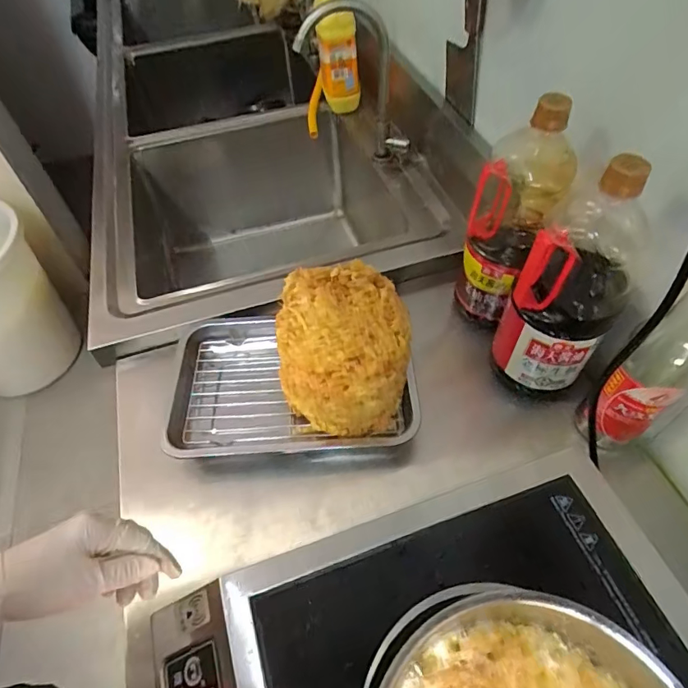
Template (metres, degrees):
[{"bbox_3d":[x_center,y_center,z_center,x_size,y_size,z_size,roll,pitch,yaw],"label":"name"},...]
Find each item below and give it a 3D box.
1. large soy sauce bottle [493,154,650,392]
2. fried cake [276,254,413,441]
[{"bbox_3d":[0.241,-0.063,0.502,0.101,0.274,0.097,28,60,22],"label":"large soy sauce bottle"},{"bbox_3d":[0.002,0.015,0.551,0.135,0.156,0.134,6,54,8],"label":"fried cake"}]

